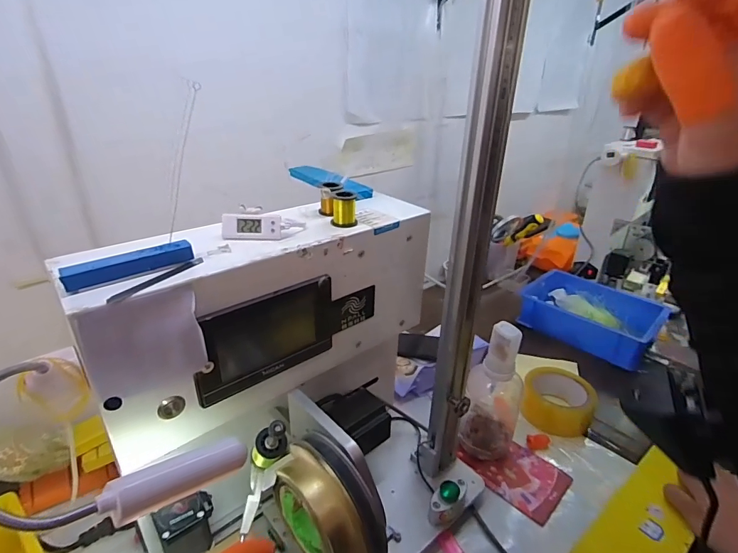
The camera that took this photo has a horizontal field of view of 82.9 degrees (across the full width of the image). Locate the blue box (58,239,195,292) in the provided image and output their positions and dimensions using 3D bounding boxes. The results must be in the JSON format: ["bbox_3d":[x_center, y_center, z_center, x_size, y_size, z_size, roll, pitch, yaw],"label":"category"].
[{"bbox_3d":[-0.173,-0.010,0.305,0.085,0.015,0.014,-18,35,-34],"label":"blue box"}]

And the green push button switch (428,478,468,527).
[{"bbox_3d":[0.093,0.262,0.488,0.053,0.028,0.028,-22,37,-38],"label":"green push button switch"}]

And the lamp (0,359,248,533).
[{"bbox_3d":[-0.158,0.100,0.237,0.152,0.040,0.105,31,15,0],"label":"lamp"}]

